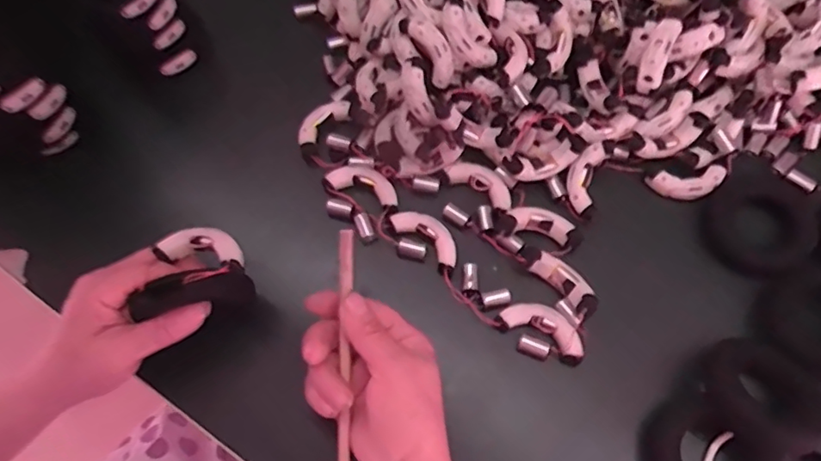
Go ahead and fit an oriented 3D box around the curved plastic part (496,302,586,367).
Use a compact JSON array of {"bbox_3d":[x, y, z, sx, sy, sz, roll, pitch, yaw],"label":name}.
[{"bbox_3d":[0.089,0.064,0.377,0.058,0.013,0.026,27,69,13],"label":"curved plastic part"}]

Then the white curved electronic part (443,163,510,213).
[{"bbox_3d":[0.053,-0.036,0.422,0.053,0.010,0.026,33,71,15],"label":"white curved electronic part"}]

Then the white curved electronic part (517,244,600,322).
[{"bbox_3d":[0.102,0.032,0.389,0.022,0.017,0.064,-37,70,-14],"label":"white curved electronic part"}]

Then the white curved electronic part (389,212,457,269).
[{"bbox_3d":[0.012,0.003,0.409,0.055,0.015,0.022,35,71,16],"label":"white curved electronic part"}]

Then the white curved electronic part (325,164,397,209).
[{"bbox_3d":[-0.034,-0.036,0.424,0.057,0.007,0.025,22,68,11],"label":"white curved electronic part"}]

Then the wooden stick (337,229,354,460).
[{"bbox_3d":[-0.040,0.116,0.342,0.008,0.010,0.232,0,89,2],"label":"wooden stick"}]

